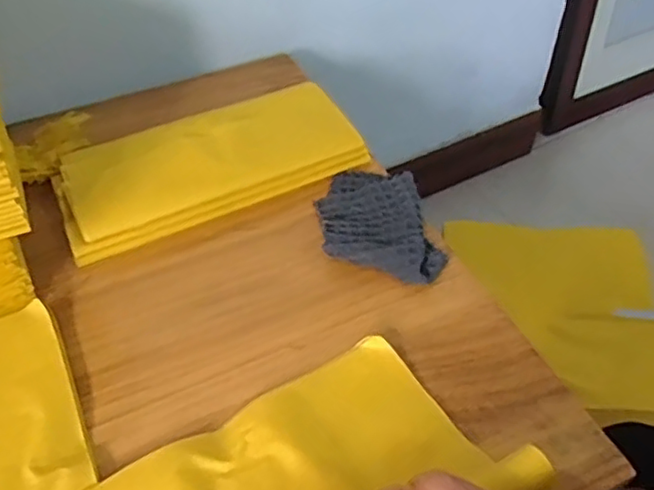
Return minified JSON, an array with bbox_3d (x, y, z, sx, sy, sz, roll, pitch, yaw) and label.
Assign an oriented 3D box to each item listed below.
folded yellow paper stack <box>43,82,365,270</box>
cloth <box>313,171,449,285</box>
[{"bbox_3d":[-0.123,-0.088,0.674,0.310,0.053,0.110,-20,50,-17],"label":"folded yellow paper stack"},{"bbox_3d":[0.048,-0.026,0.637,0.108,0.021,0.160,-6,47,-4],"label":"cloth"}]

